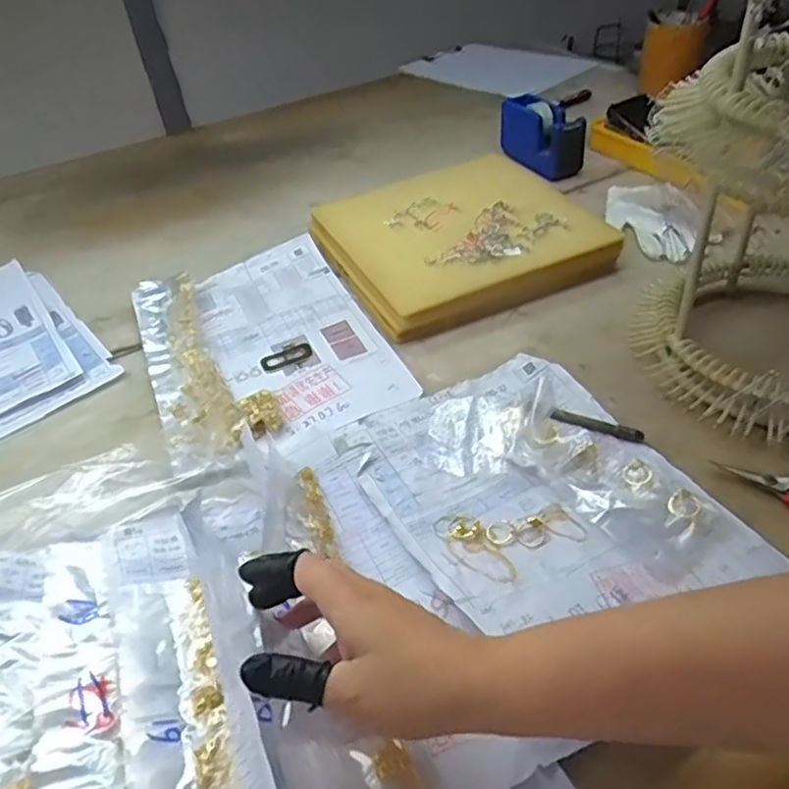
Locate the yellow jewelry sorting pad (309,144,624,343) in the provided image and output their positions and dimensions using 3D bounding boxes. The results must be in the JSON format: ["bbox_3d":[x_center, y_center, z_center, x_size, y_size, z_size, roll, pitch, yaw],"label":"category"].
[{"bbox_3d":[0.068,-0.176,0.735,0.267,0.042,0.266,-20,43,-14],"label":"yellow jewelry sorting pad"}]

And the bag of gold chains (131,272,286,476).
[{"bbox_3d":[-0.184,-0.039,0.623,0.092,0.029,0.286,-20,43,-14],"label":"bag of gold chains"}]

